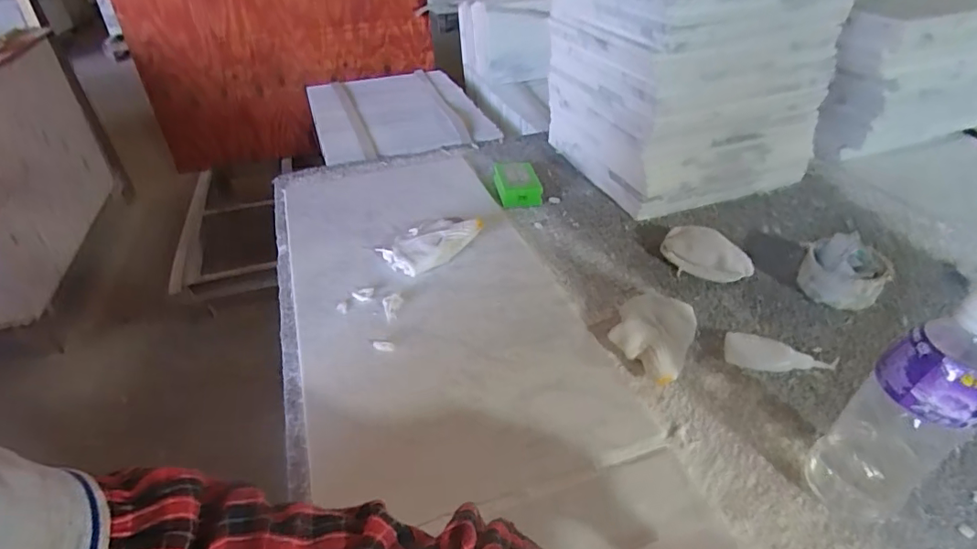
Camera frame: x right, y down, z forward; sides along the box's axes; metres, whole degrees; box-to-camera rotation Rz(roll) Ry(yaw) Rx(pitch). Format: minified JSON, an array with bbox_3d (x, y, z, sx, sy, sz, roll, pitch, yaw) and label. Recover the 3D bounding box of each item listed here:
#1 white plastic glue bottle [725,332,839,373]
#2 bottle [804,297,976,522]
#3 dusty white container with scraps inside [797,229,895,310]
[{"bbox_3d":[0.299,0.085,0.527,0.102,0.015,0.046,13,42,17],"label":"white plastic glue bottle"},{"bbox_3d":[0.299,0.094,0.362,0.064,0.200,0.065,-25,45,-28],"label":"bottle"},{"bbox_3d":[0.409,-0.010,0.603,0.086,0.049,0.079,30,47,32],"label":"dusty white container with scraps inside"}]

